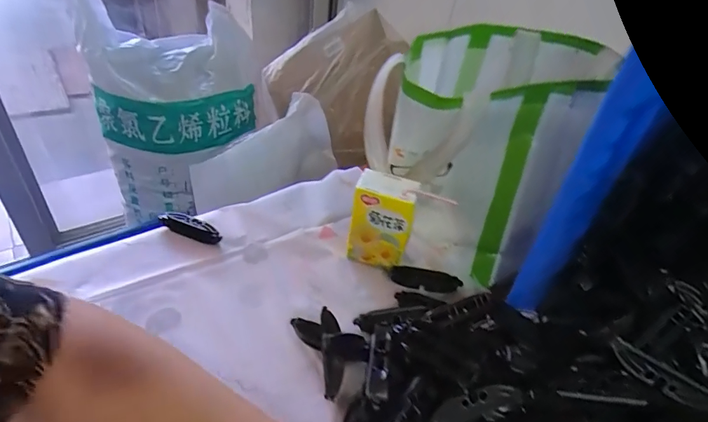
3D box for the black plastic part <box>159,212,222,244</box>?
[{"bbox_3d":[-0.198,0.021,0.524,0.078,0.017,0.023,18,41,14],"label":"black plastic part"}]

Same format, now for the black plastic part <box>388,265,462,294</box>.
[{"bbox_3d":[0.083,0.080,0.496,0.080,0.012,0.021,8,39,2],"label":"black plastic part"}]

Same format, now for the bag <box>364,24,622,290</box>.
[{"bbox_3d":[0.123,-0.066,0.491,0.193,0.236,0.151,16,40,12],"label":"bag"}]

